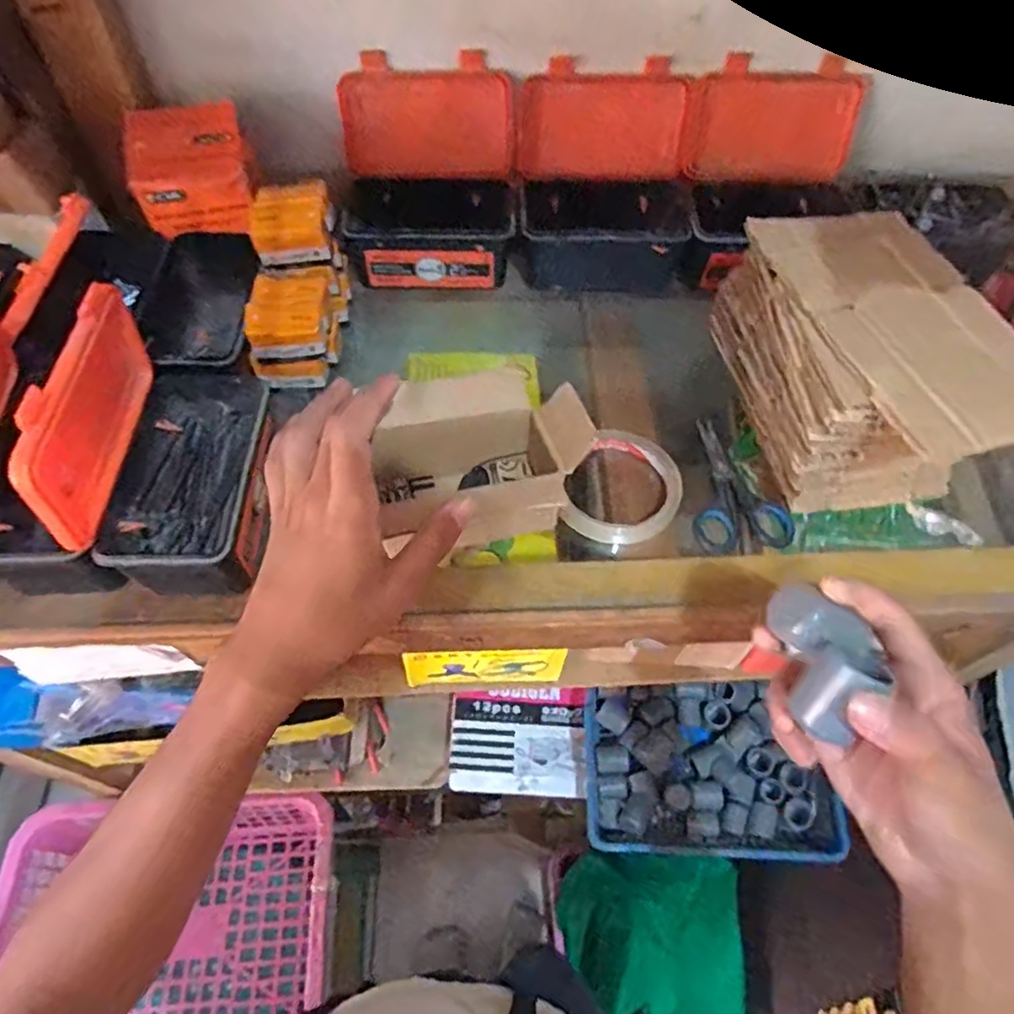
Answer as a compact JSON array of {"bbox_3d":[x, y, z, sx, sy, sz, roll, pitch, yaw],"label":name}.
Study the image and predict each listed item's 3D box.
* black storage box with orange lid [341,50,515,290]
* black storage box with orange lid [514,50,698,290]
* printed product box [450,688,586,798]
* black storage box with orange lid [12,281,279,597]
[{"bbox_3d":[-0.065,-0.277,0.551,0.147,0.124,0.122,-5,58,-5],"label":"black storage box with orange lid"},{"bbox_3d":[0.084,-0.272,0.559,0.148,0.126,0.129,2,58,0],"label":"black storage box with orange lid"},{"bbox_3d":[0.015,0.295,0.826,0.168,0.023,0.130,3,55,3],"label":"printed product box"},{"bbox_3d":[-0.205,-0.044,0.394,0.088,0.137,0.157,-7,58,-6],"label":"black storage box with orange lid"}]

